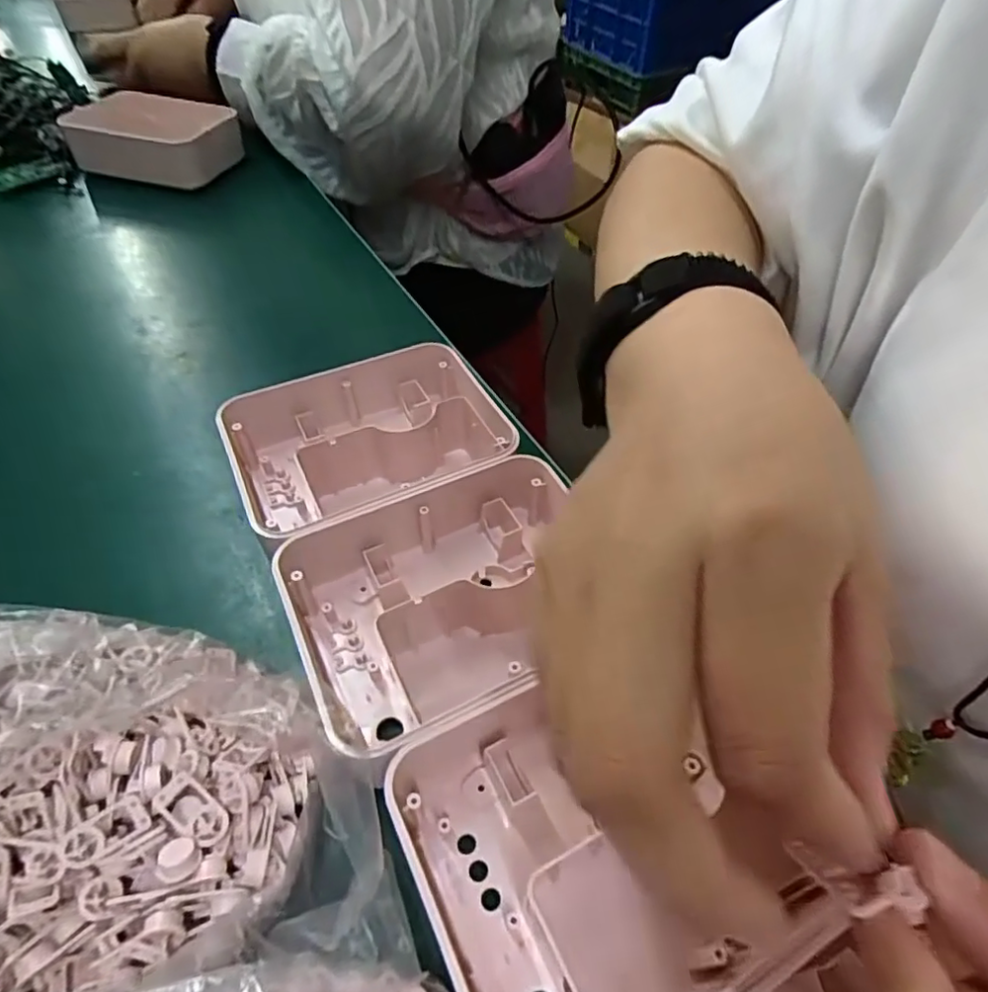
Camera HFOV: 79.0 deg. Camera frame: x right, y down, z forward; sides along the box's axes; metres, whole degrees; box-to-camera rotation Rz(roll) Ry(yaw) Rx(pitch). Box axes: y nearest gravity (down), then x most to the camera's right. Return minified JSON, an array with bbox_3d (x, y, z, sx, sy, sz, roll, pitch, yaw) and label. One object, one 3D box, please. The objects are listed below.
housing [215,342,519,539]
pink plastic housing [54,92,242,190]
[{"bbox_3d":[-0.059,-0.024,0.303,0.134,0.039,0.096,-21,53,-17],"label":"housing"},{"bbox_3d":[-0.310,-0.326,0.548,0.125,0.046,0.091,14,51,11],"label":"pink plastic housing"}]

